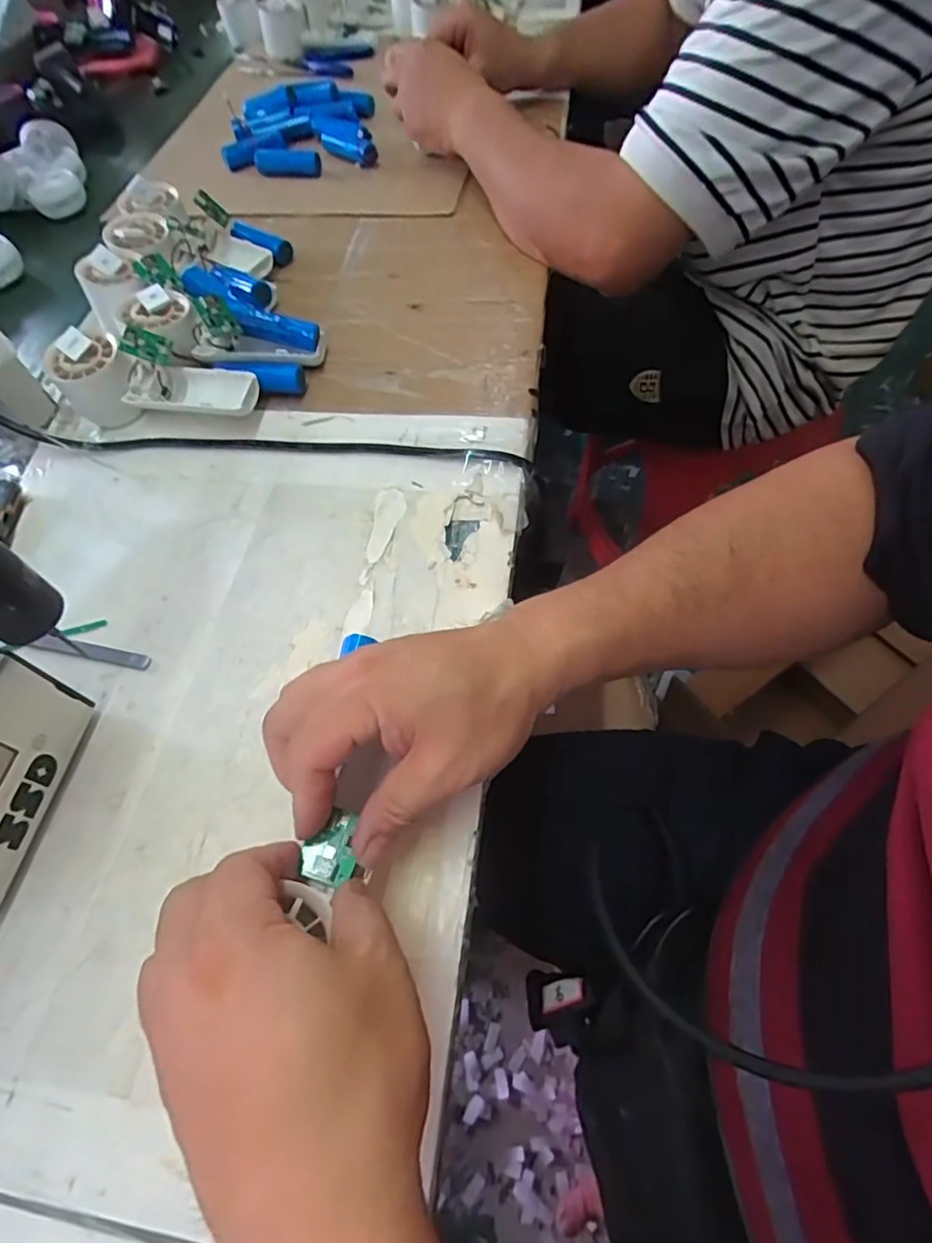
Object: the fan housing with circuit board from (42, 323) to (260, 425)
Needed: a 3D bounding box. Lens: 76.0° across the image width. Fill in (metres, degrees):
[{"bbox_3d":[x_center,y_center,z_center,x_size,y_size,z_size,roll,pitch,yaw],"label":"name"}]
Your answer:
[{"bbox_3d":[-0.243,-0.190,0.468,0.158,0.060,0.049,3,61,6],"label":"fan housing with circuit board"}]

